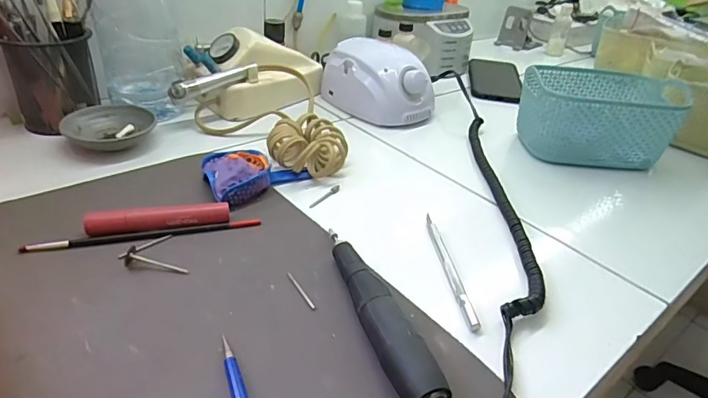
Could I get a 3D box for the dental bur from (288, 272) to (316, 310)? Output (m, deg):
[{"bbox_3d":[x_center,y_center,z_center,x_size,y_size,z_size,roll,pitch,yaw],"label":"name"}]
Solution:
[{"bbox_3d":[-0.037,0.064,0.335,0.004,0.004,0.040,-16,37,-29],"label":"dental bur"}]

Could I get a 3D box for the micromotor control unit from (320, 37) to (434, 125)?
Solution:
[{"bbox_3d":[0.032,-0.156,0.627,0.089,0.074,0.139,-19,40,-34],"label":"micromotor control unit"}]

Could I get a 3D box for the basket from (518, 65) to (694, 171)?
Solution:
[{"bbox_3d":[0.291,-0.099,0.571,0.180,0.079,0.133,9,32,8],"label":"basket"}]

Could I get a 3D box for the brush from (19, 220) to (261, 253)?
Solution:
[{"bbox_3d":[-0.160,0.028,0.372,0.169,0.004,0.009,-7,34,-18],"label":"brush"}]

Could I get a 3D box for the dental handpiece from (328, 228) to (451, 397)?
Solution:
[{"bbox_3d":[0.017,0.075,0.298,0.024,0.028,0.184,-9,35,-21],"label":"dental handpiece"}]

